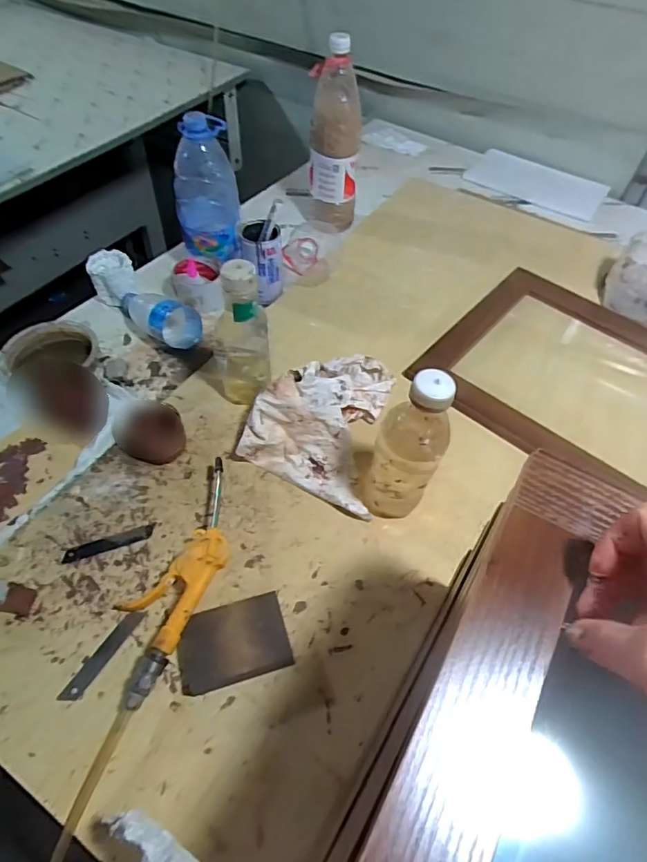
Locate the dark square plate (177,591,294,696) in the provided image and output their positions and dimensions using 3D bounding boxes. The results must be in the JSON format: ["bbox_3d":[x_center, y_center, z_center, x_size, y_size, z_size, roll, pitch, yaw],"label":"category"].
[{"bbox_3d":[-0.088,0.207,0.495,0.104,0.031,0.071,-12,54,-11],"label":"dark square plate"}]

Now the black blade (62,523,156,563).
[{"bbox_3d":[-0.237,0.126,0.567,0.096,0.004,0.017,-15,55,-19],"label":"black blade"}]

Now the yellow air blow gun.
[{"bbox_3d":[-0.146,0.143,0.528,0.083,0.052,0.245,23,55,14],"label":"yellow air blow gun"}]

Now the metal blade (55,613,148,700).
[{"bbox_3d":[-0.215,0.219,0.498,0.018,0.006,0.097,27,56,17],"label":"metal blade"}]

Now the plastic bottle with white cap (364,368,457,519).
[{"bbox_3d":[0.087,0.022,0.534,0.072,0.198,0.058,20,55,12],"label":"plastic bottle with white cap"}]

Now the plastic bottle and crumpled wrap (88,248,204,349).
[{"bbox_3d":[-0.276,-0.197,0.787,0.217,0.070,0.073,36,59,22],"label":"plastic bottle and crumpled wrap"}]

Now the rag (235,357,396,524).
[{"bbox_3d":[0.016,-0.026,0.655,0.183,0.074,0.219,24,55,15],"label":"rag"}]

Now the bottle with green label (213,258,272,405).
[{"bbox_3d":[-0.096,-0.106,0.633,0.067,0.211,0.058,-27,59,-21],"label":"bottle with green label"}]

